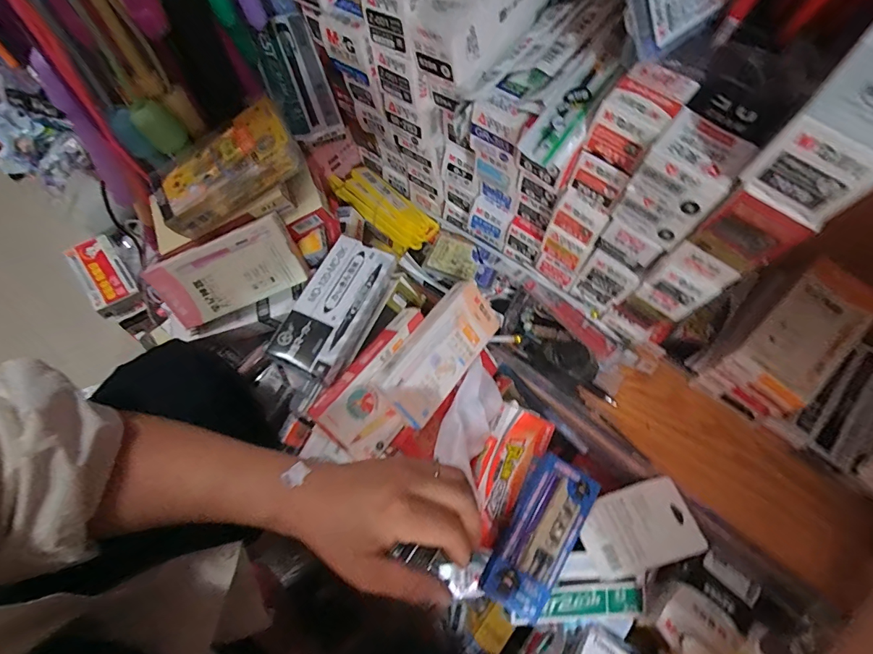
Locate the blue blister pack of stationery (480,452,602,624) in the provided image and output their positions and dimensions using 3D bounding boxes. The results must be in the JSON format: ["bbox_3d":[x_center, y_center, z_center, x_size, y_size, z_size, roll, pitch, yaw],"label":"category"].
[{"bbox_3d":[0.111,0.219,0.430,0.070,0.023,0.152,29,70,10],"label":"blue blister pack of stationery"}]

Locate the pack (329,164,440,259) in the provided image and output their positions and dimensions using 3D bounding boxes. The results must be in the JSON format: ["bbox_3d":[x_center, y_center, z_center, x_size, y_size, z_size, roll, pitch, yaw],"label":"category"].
[{"bbox_3d":[-0.072,-0.155,0.524,0.164,0.041,0.065,42,73,15],"label":"pack"}]

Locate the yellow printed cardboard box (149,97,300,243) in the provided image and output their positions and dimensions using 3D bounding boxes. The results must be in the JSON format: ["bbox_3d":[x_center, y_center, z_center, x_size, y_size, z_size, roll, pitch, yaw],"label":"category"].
[{"bbox_3d":[-0.201,-0.149,0.396,0.145,0.042,0.066,-33,71,6],"label":"yellow printed cardboard box"}]

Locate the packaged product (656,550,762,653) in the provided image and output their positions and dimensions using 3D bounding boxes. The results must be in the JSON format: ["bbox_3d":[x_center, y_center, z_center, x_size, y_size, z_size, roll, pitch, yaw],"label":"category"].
[{"bbox_3d":[0.279,0.289,0.417,0.107,0.019,0.062,-35,72,-14],"label":"packaged product"}]

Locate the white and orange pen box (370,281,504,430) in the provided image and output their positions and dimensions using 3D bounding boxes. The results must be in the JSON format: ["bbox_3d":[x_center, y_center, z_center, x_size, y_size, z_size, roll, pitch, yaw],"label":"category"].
[{"bbox_3d":[0.005,0.024,0.426,0.153,0.024,0.067,-49,115,-24],"label":"white and orange pen box"}]

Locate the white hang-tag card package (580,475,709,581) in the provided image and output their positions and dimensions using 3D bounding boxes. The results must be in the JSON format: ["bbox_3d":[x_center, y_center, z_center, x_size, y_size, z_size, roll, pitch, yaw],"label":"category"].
[{"bbox_3d":[0.213,0.217,0.439,0.113,0.004,0.080,-28,75,14],"label":"white hang-tag card package"}]

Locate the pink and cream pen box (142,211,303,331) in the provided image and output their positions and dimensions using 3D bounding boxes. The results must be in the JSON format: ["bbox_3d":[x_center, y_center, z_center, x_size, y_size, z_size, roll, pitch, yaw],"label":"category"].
[{"bbox_3d":[-0.214,-0.053,0.421,0.150,0.072,0.019,-22,27,7],"label":"pink and cream pen box"}]

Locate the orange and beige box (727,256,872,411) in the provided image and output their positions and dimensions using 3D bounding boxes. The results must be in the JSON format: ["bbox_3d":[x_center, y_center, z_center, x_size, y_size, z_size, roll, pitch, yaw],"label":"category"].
[{"bbox_3d":[0.358,0.002,0.392,0.147,0.022,0.069,-42,74,-16],"label":"orange and beige box"}]

